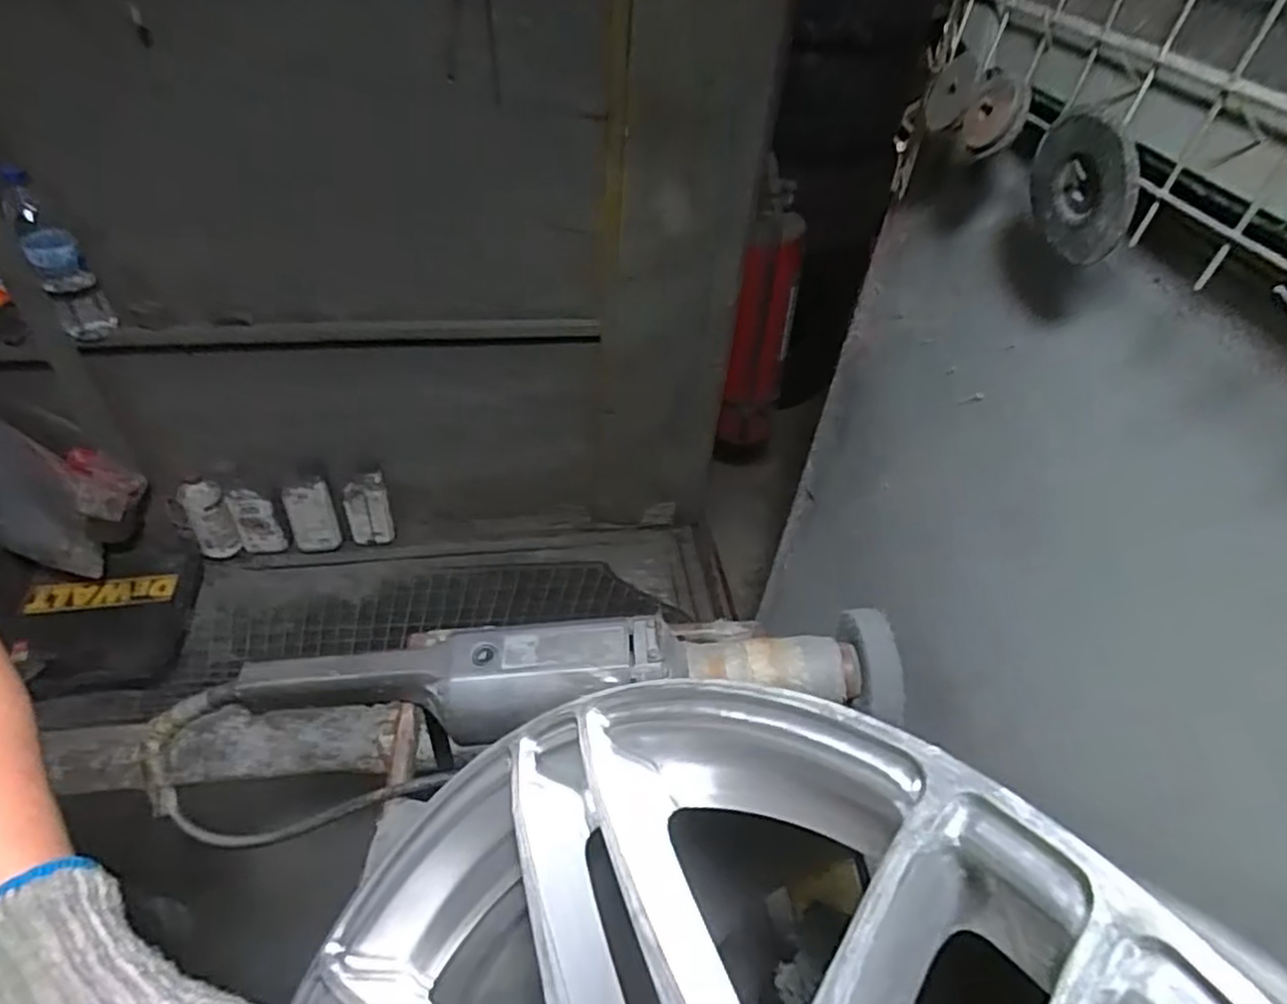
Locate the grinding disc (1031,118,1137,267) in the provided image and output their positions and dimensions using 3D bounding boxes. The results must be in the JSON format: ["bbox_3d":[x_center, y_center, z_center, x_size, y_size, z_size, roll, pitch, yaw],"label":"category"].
[{"bbox_3d":[0.288,-0.202,0.455,0.012,0.088,0.084,-17,20,-3],"label":"grinding disc"}]

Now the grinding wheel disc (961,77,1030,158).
[{"bbox_3d":[0.266,-0.297,0.531,0.016,0.055,0.052,-1,64,-15],"label":"grinding wheel disc"}]

